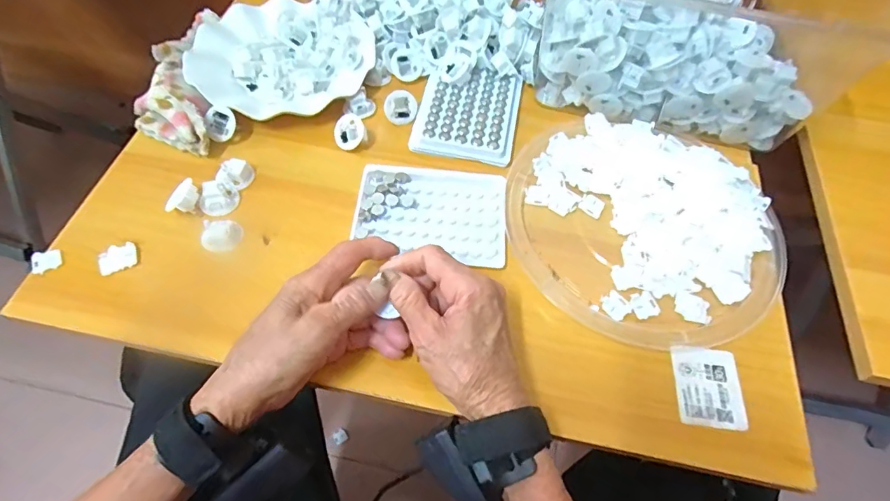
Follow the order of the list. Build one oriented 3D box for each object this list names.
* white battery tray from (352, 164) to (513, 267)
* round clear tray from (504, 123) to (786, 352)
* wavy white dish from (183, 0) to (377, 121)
[{"bbox_3d":[-0.010,-0.037,0.423,0.132,0.013,0.093,7,59,2],"label":"white battery tray"},{"bbox_3d":[0.169,-0.025,0.415,0.205,0.028,0.230,-31,65,-19],"label":"round clear tray"},{"bbox_3d":[-0.167,-0.205,0.492,0.185,0.034,0.166,-23,63,-15],"label":"wavy white dish"}]

